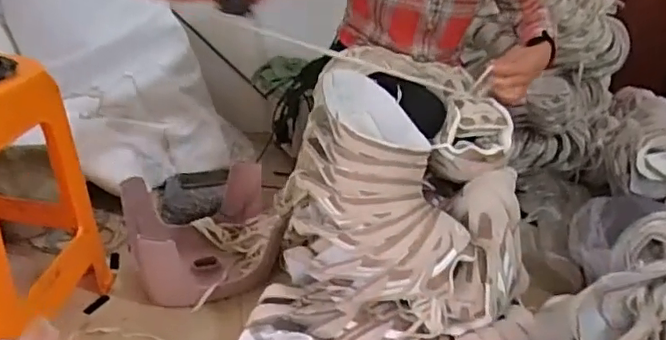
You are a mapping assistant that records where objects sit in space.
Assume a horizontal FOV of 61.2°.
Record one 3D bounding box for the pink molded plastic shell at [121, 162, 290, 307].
[{"bbox_3d":[-0.255,0.135,1.153,0.295,0.173,0.248,-13,34,-32],"label":"pink molded plastic shell"}]

